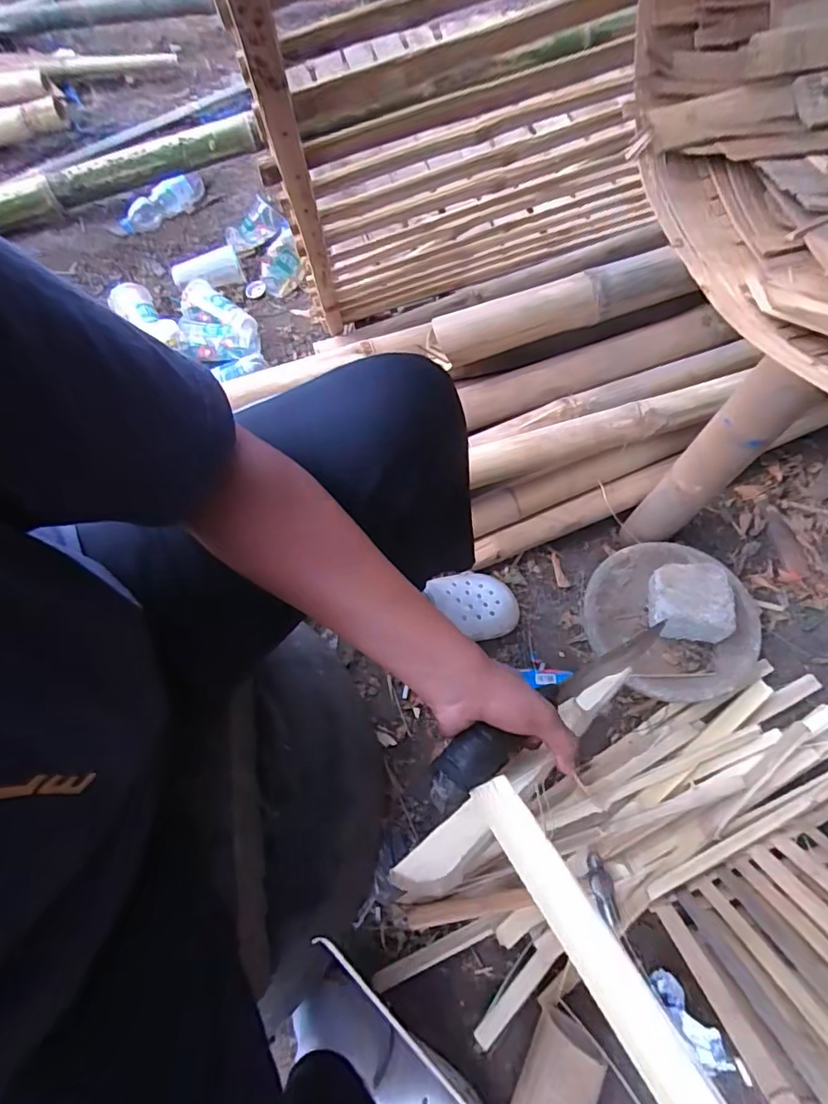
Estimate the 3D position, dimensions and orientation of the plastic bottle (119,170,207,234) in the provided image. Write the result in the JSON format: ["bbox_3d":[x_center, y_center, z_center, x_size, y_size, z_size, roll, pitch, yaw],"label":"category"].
[{"bbox_3d":[-0.616,-0.847,1.286,0.224,0.090,0.074,-28,69,4],"label":"plastic bottle"}]

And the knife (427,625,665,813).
[{"bbox_3d":[0.150,0.137,0.506,0.360,0.039,0.039,-14,62,-43],"label":"knife"}]

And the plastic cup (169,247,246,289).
[{"bbox_3d":[-0.473,-0.644,1.199,0.153,0.078,0.081,-17,68,-5],"label":"plastic cup"}]

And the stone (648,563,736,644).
[{"bbox_3d":[0.411,0.074,0.795,0.107,0.069,0.104,4,67,3],"label":"stone"}]

